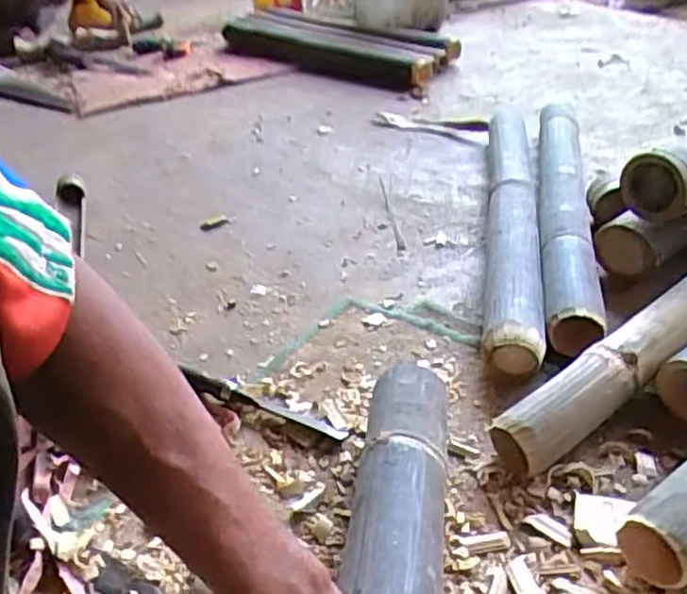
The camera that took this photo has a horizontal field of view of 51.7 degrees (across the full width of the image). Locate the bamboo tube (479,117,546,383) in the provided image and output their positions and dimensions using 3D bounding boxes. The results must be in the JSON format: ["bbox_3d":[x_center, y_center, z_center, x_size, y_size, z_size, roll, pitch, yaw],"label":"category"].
[{"bbox_3d":[0.227,-0.111,0.964,0.067,0.058,0.620,1,36,12],"label":"bamboo tube"}]

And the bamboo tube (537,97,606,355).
[{"bbox_3d":[0.304,-0.130,0.982,0.062,0.057,0.667,2,36,13],"label":"bamboo tube"}]

